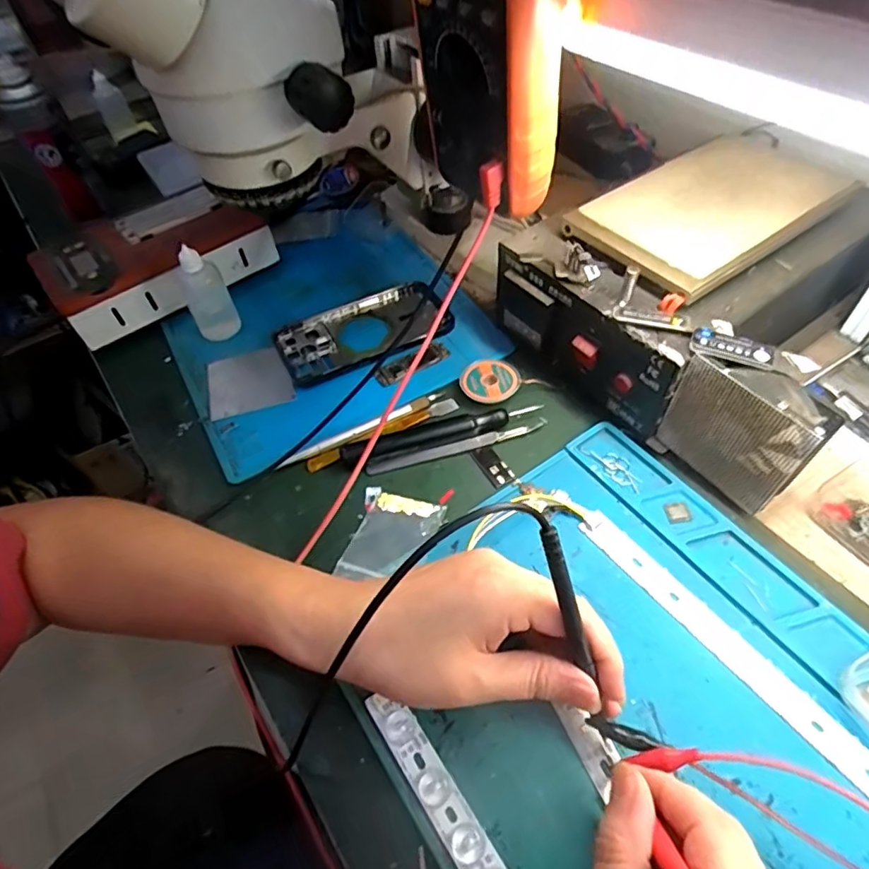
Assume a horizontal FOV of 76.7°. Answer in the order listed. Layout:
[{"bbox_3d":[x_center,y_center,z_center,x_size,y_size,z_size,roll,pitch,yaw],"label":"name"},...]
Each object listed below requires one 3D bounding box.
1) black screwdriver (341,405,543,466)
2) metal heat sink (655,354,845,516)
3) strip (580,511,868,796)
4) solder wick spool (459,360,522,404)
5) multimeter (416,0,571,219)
[{"bbox_3d":[0.006,-0.003,0.398,0.146,0.012,0.015,-16,53,-6],"label":"black screwdriver"},{"bbox_3d":[0.187,-0.001,0.339,0.027,0.088,0.080,-34,57,-19],"label":"metal heat sink"},{"bbox_3d":[0.167,0.121,0.296,0.018,0.004,0.216,-34,57,-18],"label":"strip"},{"bbox_3d":[0.044,-0.041,0.430,0.044,0.008,0.043,-3,53,4],"label":"solder wick spool"},{"bbox_3d":[0.028,-0.209,0.281,0.050,0.169,0.085,-28,55,-15],"label":"multimeter"}]

